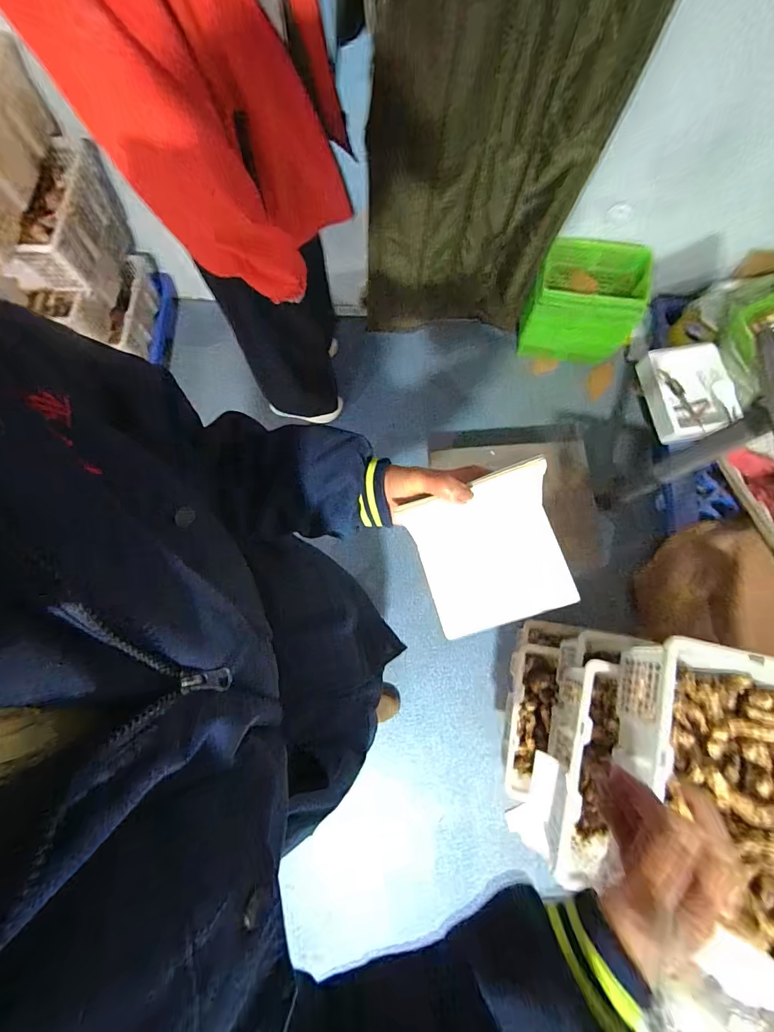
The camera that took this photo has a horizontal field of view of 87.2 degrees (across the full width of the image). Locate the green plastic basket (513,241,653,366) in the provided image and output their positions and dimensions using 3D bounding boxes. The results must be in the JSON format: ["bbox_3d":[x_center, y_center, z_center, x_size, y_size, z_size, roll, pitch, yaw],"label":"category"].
[{"bbox_3d":[0.650,-0.713,1.398,0.340,0.336,0.221,7,78,1],"label":"green plastic basket"}]

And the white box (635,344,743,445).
[{"bbox_3d":[0.970,-0.399,1.321,0.223,0.089,0.314,-16,82,26],"label":"white box"}]

